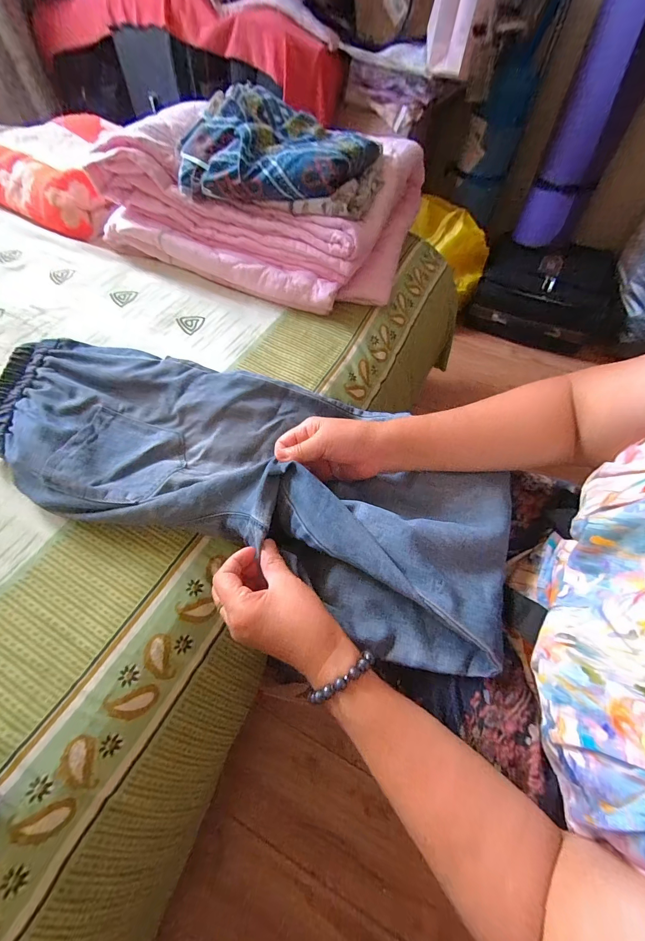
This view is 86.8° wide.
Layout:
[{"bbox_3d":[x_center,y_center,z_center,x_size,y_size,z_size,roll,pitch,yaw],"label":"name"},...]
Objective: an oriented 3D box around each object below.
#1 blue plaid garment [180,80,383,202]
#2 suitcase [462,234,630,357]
[{"bbox_3d":[-0.063,-0.532,0.563,0.303,0.075,0.223,9,60,4],"label":"blue plaid garment"},{"bbox_3d":[0.807,-0.628,1.245,0.484,0.267,0.264,16,60,8],"label":"suitcase"}]

